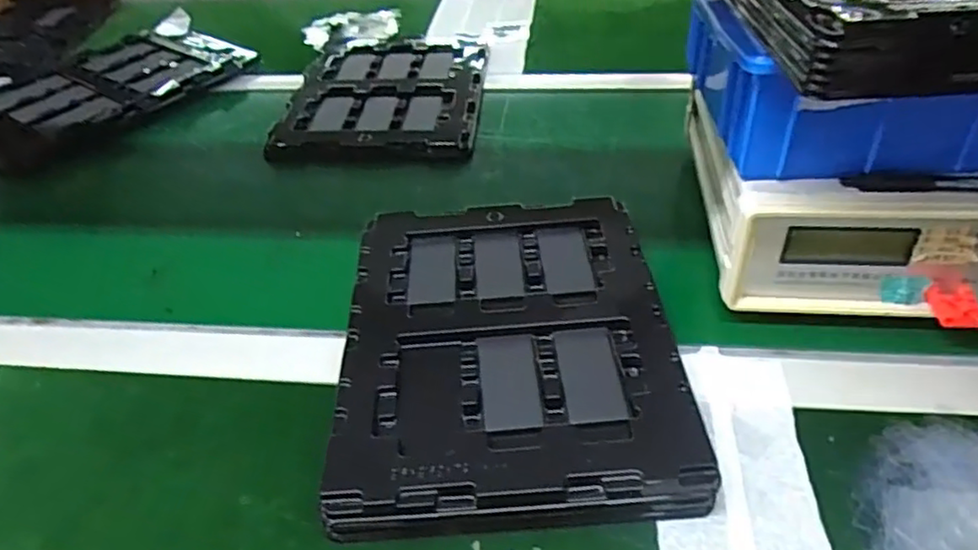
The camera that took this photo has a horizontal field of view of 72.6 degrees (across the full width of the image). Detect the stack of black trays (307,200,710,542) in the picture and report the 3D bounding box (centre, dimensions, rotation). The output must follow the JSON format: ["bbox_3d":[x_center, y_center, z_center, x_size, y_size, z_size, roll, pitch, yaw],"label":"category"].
[{"bbox_3d":[0.013,0.042,0.465,0.218,0.034,0.275,-4,41,1],"label":"stack of black trays"}]

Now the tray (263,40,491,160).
[{"bbox_3d":[-0.121,-0.211,0.790,0.222,0.025,0.268,0,41,6],"label":"tray"}]

